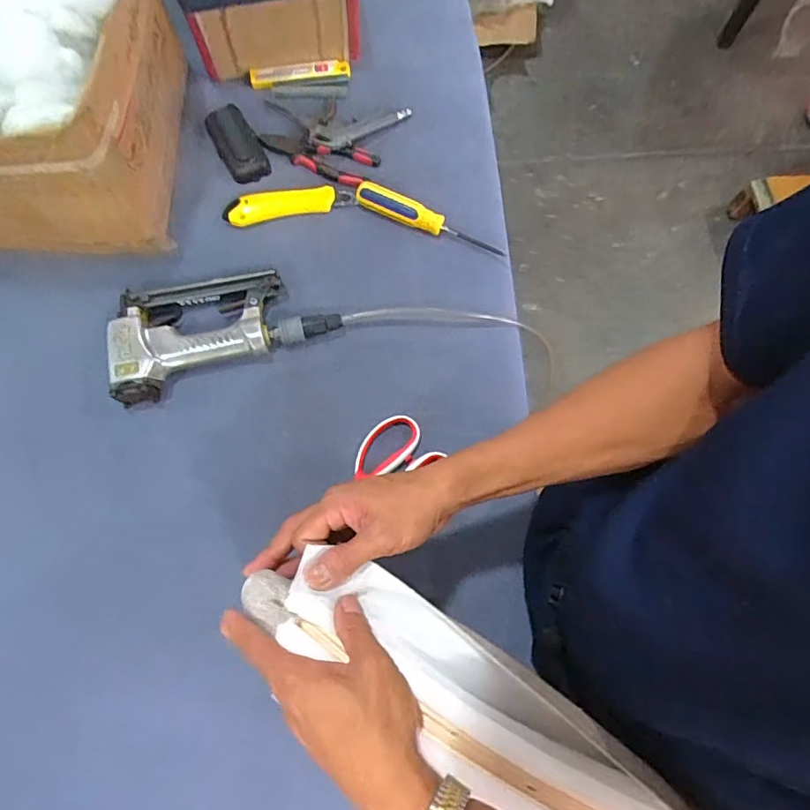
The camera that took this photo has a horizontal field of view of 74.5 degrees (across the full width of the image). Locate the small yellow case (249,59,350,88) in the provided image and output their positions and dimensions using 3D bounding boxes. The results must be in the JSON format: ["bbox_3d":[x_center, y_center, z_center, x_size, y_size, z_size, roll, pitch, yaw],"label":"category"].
[{"bbox_3d":[-0.143,-0.452,0.723,0.134,0.008,0.024,-7,74,-3],"label":"small yellow case"}]

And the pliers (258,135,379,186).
[{"bbox_3d":[-0.112,-0.322,0.689,0.150,0.013,0.048,17,74,4],"label":"pliers"}]

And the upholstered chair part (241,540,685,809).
[{"bbox_3d":[0.059,0.209,0.355,0.364,0.063,0.074,31,75,13],"label":"upholstered chair part"}]

